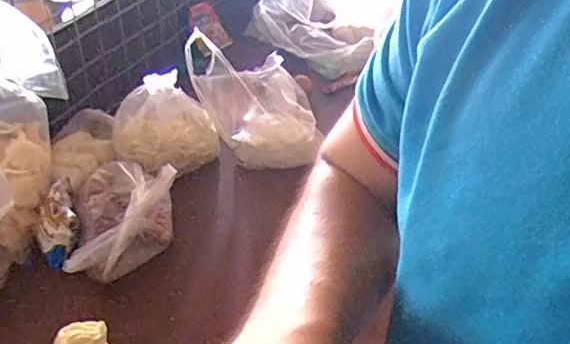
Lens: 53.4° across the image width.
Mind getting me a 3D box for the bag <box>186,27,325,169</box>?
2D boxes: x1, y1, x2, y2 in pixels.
[{"bbox_3d":[-0.036,-0.093,0.778,0.180,0.166,0.114,-6,38,-7],"label":"bag"}]

